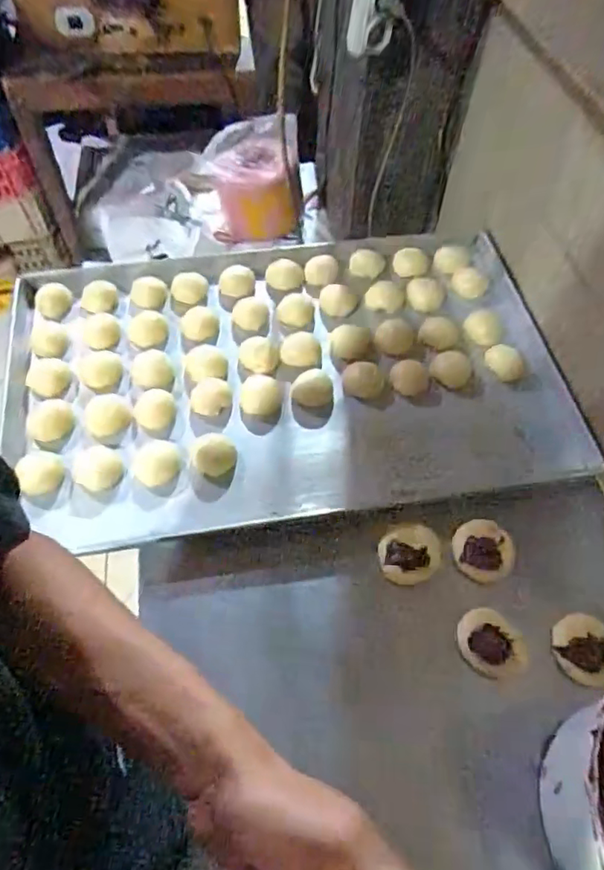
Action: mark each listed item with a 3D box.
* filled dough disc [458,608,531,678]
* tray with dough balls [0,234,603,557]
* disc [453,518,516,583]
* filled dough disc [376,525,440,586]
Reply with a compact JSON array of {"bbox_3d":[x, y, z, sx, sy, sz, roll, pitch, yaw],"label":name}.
[{"bbox_3d":[0.196,0.215,0.581,0.057,0.020,0.073,-35,65,-21],"label":"filled dough disc"},{"bbox_3d":[-0.027,-0.091,0.772,0.713,0.040,0.464,-8,58,-7],"label":"tray with dough balls"},{"bbox_3d":[0.205,0.130,0.641,0.067,0.008,0.068,1,57,-1],"label":"disc"},{"bbox_3d":[0.121,0.133,0.640,0.068,0.016,0.065,1,57,-1],"label":"filled dough disc"}]

